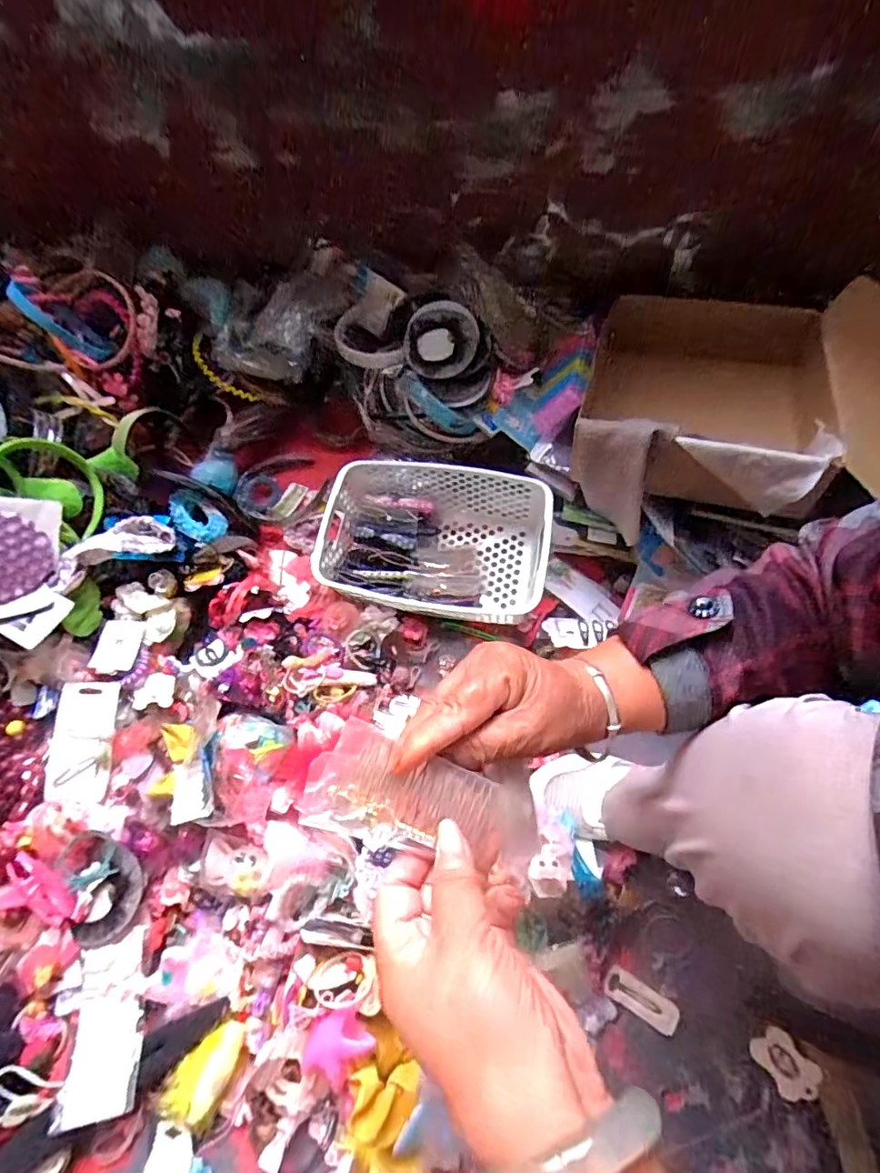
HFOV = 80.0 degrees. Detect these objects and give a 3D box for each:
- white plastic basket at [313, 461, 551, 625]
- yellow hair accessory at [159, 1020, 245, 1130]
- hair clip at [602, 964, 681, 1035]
[{"bbox_3d":[-0.013,-0.059,0.715,0.306,0.101,0.205,8,65,4],"label":"white plastic basket"},{"bbox_3d":[-0.223,0.466,0.502,0.050,0.032,0.092,33,69,14],"label":"yellow hair accessory"},{"bbox_3d":[0.207,0.425,0.539,0.071,0.012,0.030,29,68,13],"label":"hair clip"}]

